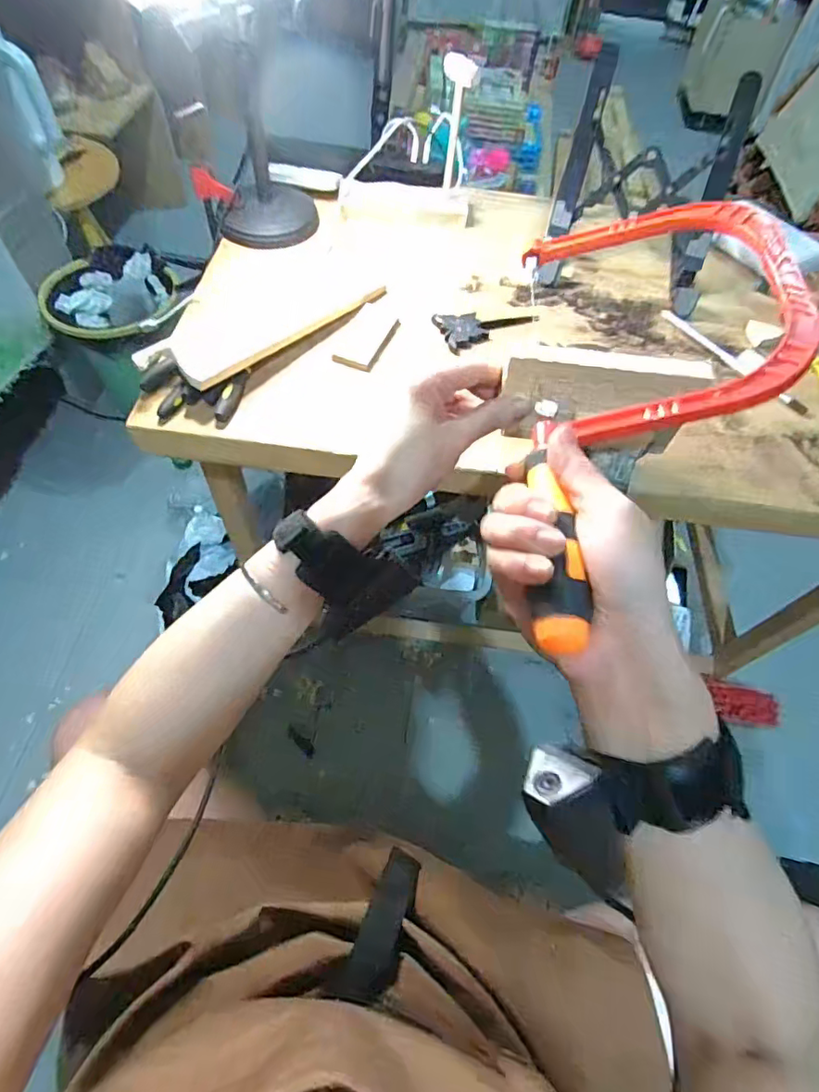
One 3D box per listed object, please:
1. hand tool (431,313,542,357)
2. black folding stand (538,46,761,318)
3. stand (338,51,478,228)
[{"bbox_3d":[0.074,-0.218,0.523,0.102,0.008,0.046,-25,64,-18],"label":"hand tool"},{"bbox_3d":[0.238,-0.366,0.555,0.176,0.132,0.196,16,60,5],"label":"black folding stand"},{"bbox_3d":[0.000,-0.435,0.571,0.138,0.133,0.106,6,59,-1],"label":"stand"}]

